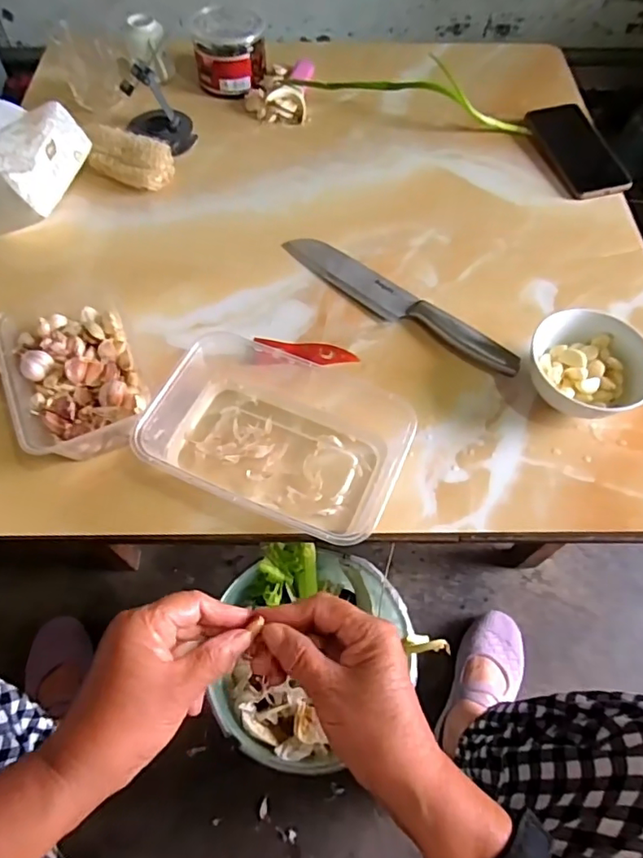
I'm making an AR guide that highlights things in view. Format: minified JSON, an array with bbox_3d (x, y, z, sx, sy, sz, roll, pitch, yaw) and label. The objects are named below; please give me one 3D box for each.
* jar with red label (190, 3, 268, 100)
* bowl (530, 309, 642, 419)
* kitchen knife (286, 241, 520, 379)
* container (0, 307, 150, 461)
[{"bbox_3d":[-0.125,-0.516,0.747,0.099,0.072,0.093,-5,60,-3],"label":"jar with red label"},{"bbox_3d":[0.247,-0.054,0.511,0.096,0.055,0.107,-37,67,-19],"label":"bowl"},{"bbox_3d":[0.077,-0.135,0.581,0.286,0.014,0.042,37,66,19],"label":"kitchen knife"},{"bbox_3d":[-0.221,-0.043,0.498,0.103,0.062,0.166,-20,63,-12],"label":"container"}]

